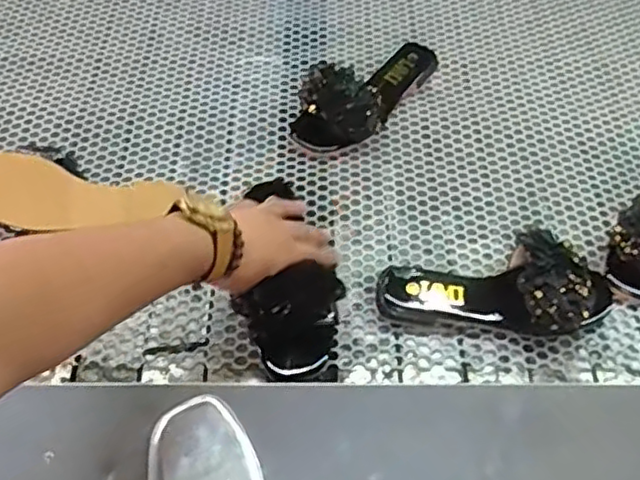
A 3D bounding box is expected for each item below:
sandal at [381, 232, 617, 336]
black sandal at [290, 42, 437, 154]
[{"bbox_3d":[0.188,0.044,0.706,0.247,0.070,0.100,6,56,3],"label":"sandal"},{"bbox_3d":[0.070,-0.198,0.867,0.093,0.084,0.233,39,63,23],"label":"black sandal"}]

